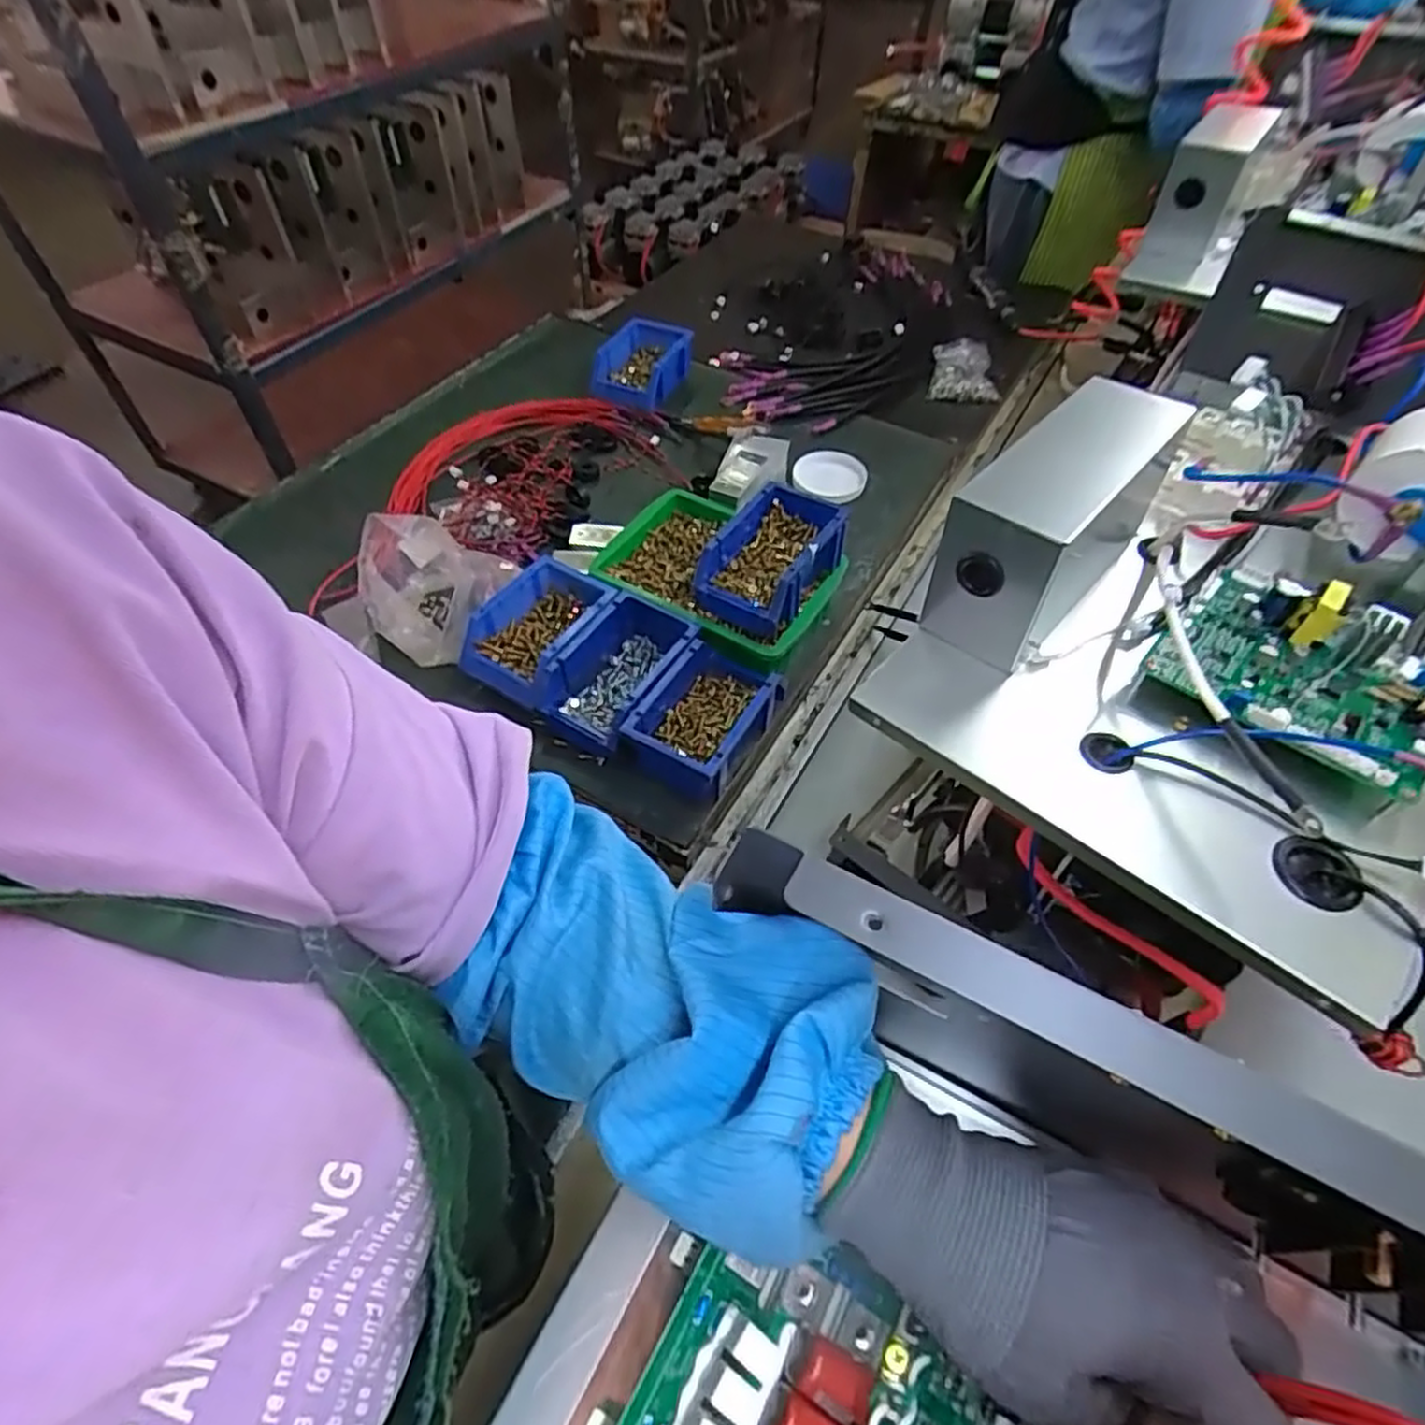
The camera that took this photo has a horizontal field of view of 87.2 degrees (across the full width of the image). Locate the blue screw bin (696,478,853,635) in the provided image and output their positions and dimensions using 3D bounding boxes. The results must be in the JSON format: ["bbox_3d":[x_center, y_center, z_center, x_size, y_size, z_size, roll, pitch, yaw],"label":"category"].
[{"bbox_3d":[0.061,-0.165,0.807,0.110,0.069,0.162,28,57,19],"label":"blue screw bin"}]

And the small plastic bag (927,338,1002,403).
[{"bbox_3d":[0.414,-0.562,1.228,0.113,0.039,0.124,6,53,4],"label":"small plastic bag"}]

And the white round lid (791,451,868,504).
[{"bbox_3d":[0.166,-0.332,1.045,0.093,0.008,0.089,36,67,13],"label":"white round lid"}]

